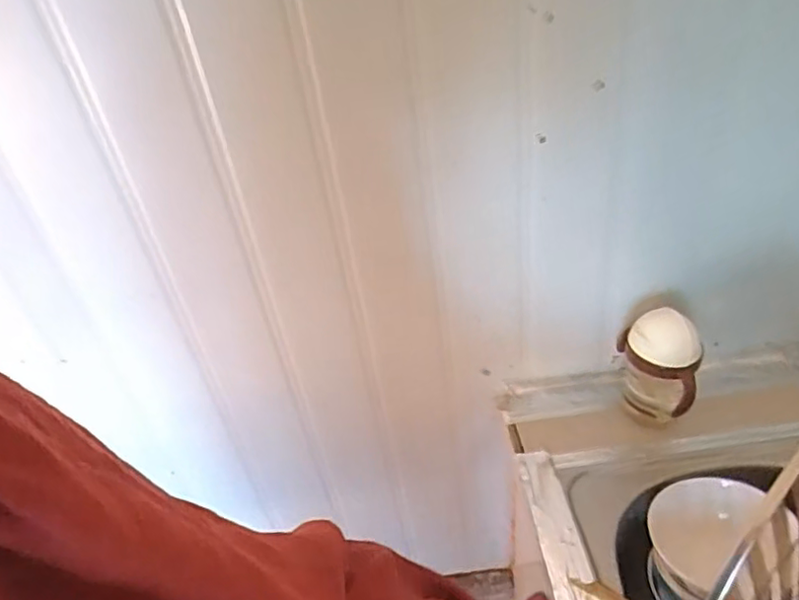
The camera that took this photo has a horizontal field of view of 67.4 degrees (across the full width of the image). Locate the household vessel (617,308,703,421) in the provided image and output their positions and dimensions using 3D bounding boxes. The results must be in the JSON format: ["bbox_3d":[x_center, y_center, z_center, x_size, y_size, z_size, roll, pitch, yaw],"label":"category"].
[{"bbox_3d":[0.294,0.072,0.688,0.085,0.131,0.092,10,39,22],"label":"household vessel"}]

